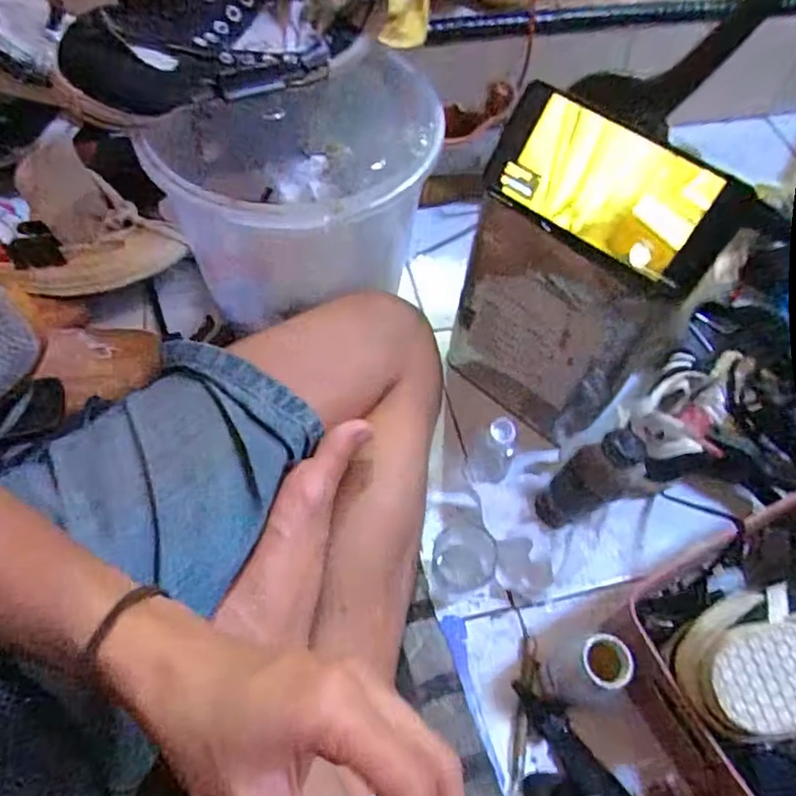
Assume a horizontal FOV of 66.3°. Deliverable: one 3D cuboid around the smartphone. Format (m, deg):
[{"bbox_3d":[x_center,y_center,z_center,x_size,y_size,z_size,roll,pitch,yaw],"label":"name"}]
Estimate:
[{"bbox_3d":[0.141,-0.139,0.410,0.163,0.080,0.012,36,25,16],"label":"smartphone"}]

